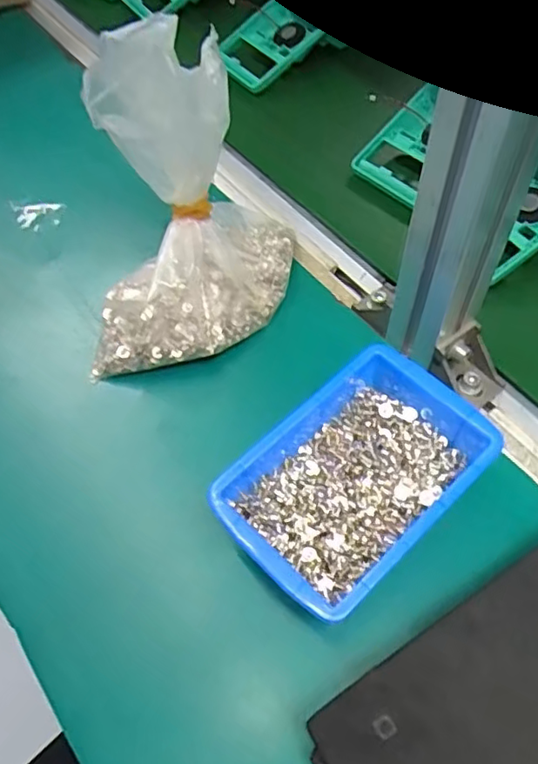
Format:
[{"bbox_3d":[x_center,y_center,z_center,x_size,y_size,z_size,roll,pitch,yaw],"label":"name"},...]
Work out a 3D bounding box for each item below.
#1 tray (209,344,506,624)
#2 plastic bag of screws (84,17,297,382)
[{"bbox_3d":[0.052,0.060,0.359,0.153,0.059,0.101,-41,64,-19],"label":"tray"},{"bbox_3d":[-0.058,-0.107,0.390,0.144,0.196,0.124,-6,59,1],"label":"plastic bag of screws"}]

